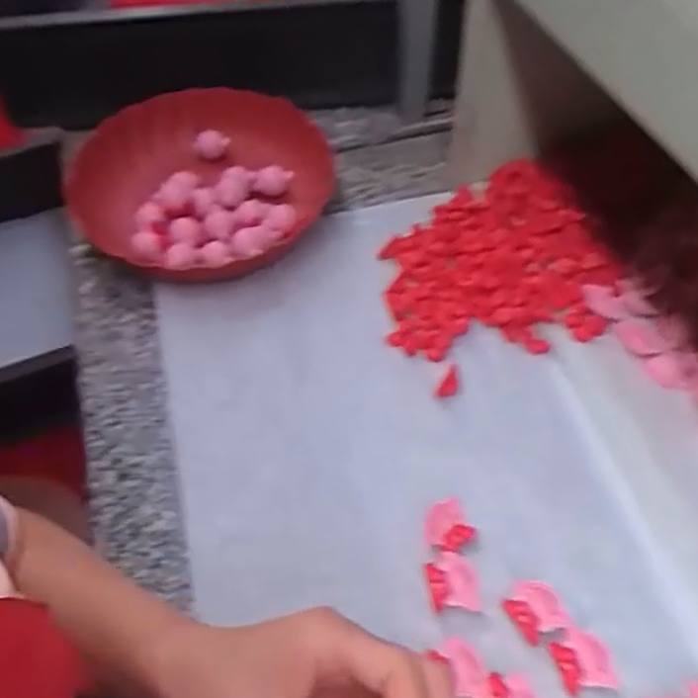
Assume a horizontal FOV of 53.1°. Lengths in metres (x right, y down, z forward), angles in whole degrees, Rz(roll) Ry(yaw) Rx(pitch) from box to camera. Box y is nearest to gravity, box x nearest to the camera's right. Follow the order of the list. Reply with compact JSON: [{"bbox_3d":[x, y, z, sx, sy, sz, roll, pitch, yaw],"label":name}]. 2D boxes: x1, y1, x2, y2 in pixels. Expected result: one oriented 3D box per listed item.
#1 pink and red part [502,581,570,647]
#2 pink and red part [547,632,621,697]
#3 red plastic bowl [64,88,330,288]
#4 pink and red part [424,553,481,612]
[{"bbox_3d":[0.118,0.166,0.441,0.032,0.010,0.033,-28,56,-18],"label":"pink and red part"},{"bbox_3d":[0.141,0.191,0.423,0.030,0.011,0.032,-11,52,-6],"label":"pink and red part"},{"bbox_3d":[-0.166,-0.167,0.698,0.258,0.064,0.258,-2,52,2],"label":"red plastic bowl"},{"bbox_3d":[0.067,0.151,0.451,0.032,0.007,0.036,-10,52,-4],"label":"pink and red part"}]

